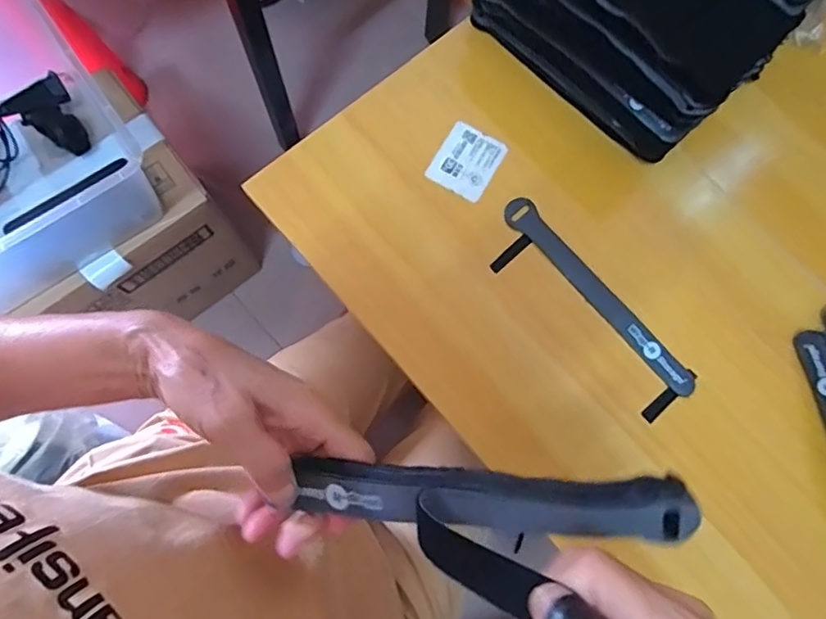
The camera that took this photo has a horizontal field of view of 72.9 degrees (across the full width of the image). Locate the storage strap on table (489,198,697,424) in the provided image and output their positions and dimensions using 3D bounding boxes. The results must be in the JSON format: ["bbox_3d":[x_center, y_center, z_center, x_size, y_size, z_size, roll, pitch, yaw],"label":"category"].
[{"bbox_3d":[0.135,-0.002,0.439,0.059,0.005,0.196,-40,81,-9],"label":"storage strap on table"}]

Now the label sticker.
[{"bbox_3d":[0.045,-0.123,0.464,0.050,0.004,0.059,29,79,5],"label":"label sticker"}]

